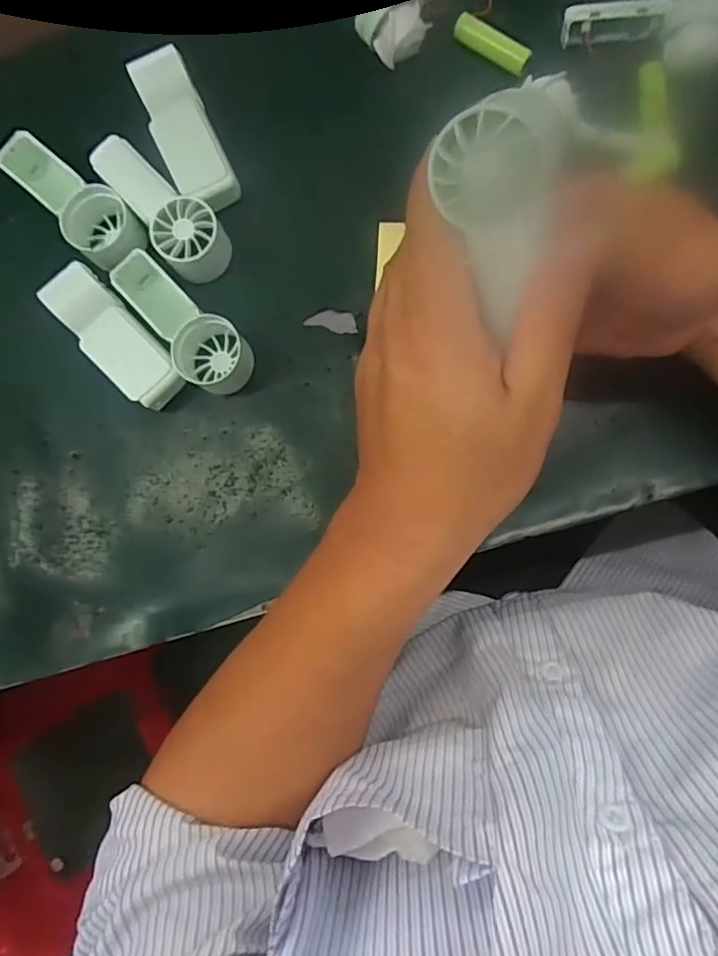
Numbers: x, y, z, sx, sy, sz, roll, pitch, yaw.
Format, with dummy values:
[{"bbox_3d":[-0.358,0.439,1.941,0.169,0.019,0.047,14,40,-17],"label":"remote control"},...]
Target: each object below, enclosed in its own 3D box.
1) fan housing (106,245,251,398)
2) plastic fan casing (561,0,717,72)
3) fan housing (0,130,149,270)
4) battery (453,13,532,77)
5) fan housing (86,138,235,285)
[{"bbox_3d":[-0.104,-0.095,0.353,0.039,0.033,0.096,-37,83,1],"label":"fan housing"},{"bbox_3d":[0.166,-0.258,0.341,0.091,0.026,0.032,6,86,6],"label":"plastic fan casing"},{"bbox_3d":[-0.172,-0.166,0.364,0.105,0.034,0.038,41,90,7],"label":"fan housing"},{"bbox_3d":[0.079,-0.260,0.354,0.049,0.012,0.015,32,89,7],"label":"battery"},{"bbox_3d":[-0.116,-0.163,0.359,0.036,0.035,0.092,-38,83,1],"label":"fan housing"}]

